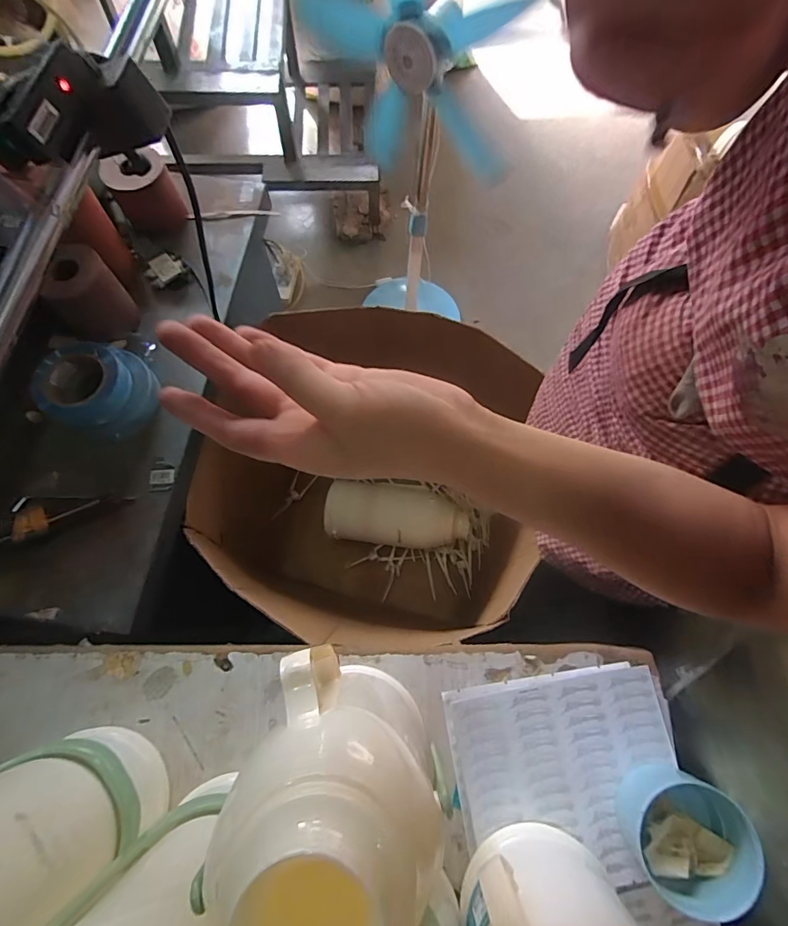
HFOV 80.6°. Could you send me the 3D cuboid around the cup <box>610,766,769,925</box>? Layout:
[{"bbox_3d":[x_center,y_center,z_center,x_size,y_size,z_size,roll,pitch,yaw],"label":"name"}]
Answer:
[{"bbox_3d":[0.290,0.370,0.459,0.105,0.085,0.104,0,72,-1],"label":"cup"}]

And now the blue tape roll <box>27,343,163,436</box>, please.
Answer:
[{"bbox_3d":[-0.422,-0.109,0.670,0.119,0.086,0.137,34,74,10],"label":"blue tape roll"}]

